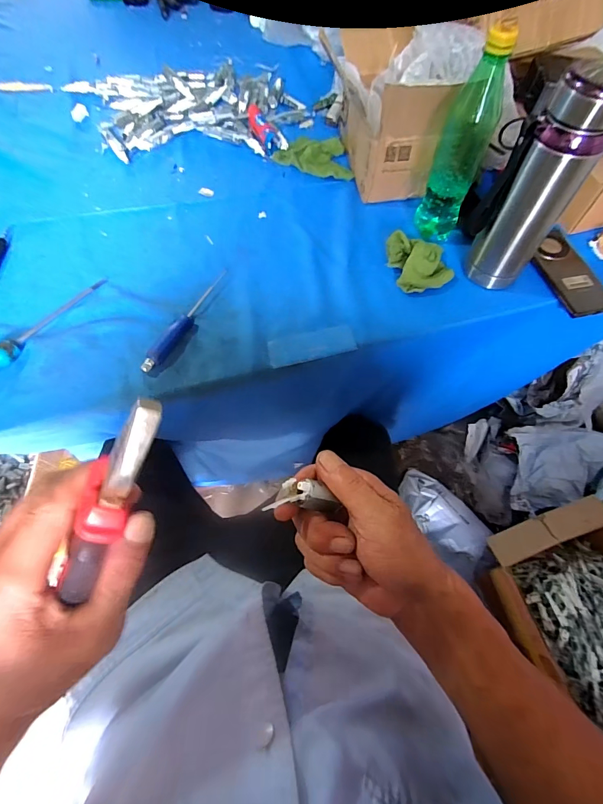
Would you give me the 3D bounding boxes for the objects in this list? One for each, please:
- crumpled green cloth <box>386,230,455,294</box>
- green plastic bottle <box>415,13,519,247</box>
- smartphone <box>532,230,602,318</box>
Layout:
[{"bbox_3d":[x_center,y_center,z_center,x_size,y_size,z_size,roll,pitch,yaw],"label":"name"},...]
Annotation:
[{"bbox_3d":[0.173,-0.204,0.547,0.084,0.025,0.092,-10,63,-6],"label":"crumpled green cloth"},{"bbox_3d":[0.213,-0.331,0.508,0.060,0.250,0.059,23,65,11],"label":"green plastic bottle"},{"bbox_3d":[0.394,-0.188,0.556,0.085,0.015,0.147,-13,63,-8],"label":"smartphone"}]

